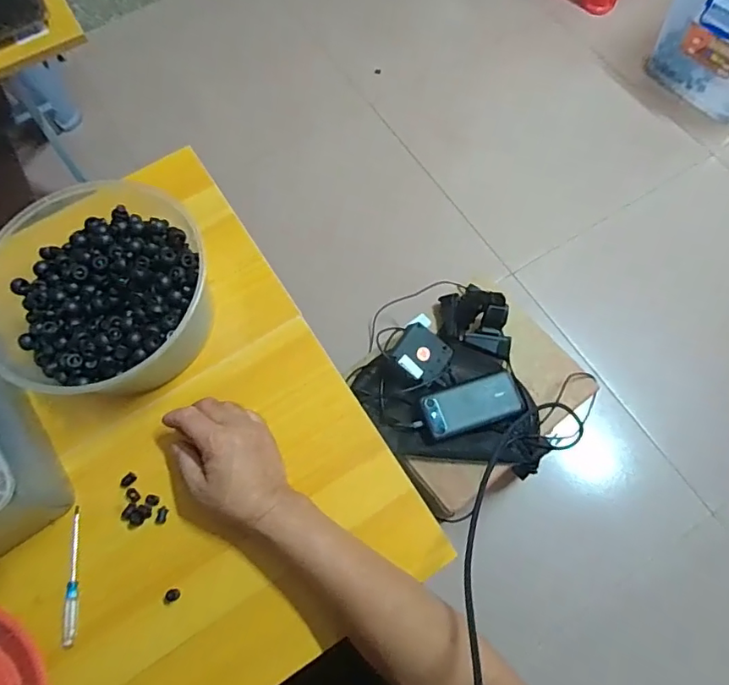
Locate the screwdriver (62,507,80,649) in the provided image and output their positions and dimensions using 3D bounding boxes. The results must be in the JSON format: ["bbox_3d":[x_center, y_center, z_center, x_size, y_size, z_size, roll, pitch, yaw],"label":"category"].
[{"bbox_3d":[-0.273,0.216,0.483,0.010,0.011,0.120,-11,68,-2],"label":"screwdriver"}]

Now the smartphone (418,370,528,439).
[{"bbox_3d":[0.164,0.094,0.792,0.153,0.011,0.073,-16,64,-12],"label":"smartphone"}]

